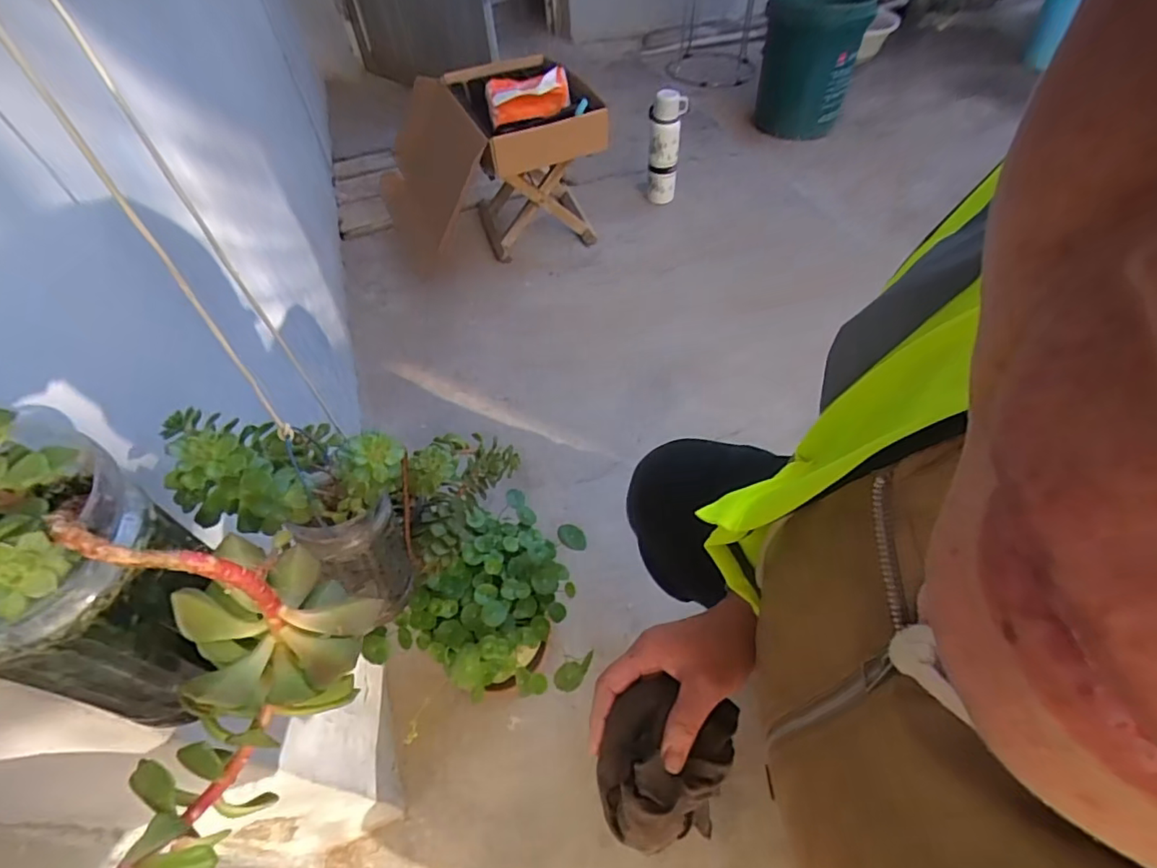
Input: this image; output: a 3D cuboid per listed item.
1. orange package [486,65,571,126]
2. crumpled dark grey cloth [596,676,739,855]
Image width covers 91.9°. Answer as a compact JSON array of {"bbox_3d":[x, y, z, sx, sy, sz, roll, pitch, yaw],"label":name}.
[{"bbox_3d":[-0.111,-0.751,1.250,0.184,0.095,0.063,-7,51,-2],"label":"orange package"},{"bbox_3d":[0.059,0.223,0.383,0.082,0.034,0.103,19,53,13],"label":"crumpled dark grey cloth"}]

